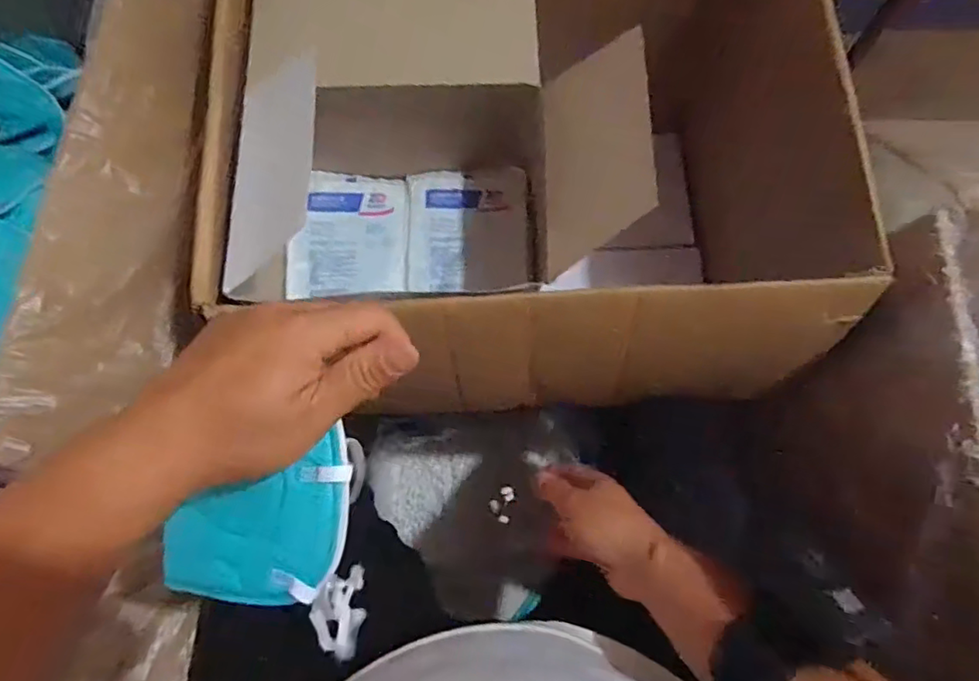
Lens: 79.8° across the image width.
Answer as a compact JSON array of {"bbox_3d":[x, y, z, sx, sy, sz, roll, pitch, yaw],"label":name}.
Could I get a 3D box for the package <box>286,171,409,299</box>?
[{"bbox_3d":[-0.151,-0.116,0.636,0.121,0.022,0.140,0,74,1],"label":"package"}]

